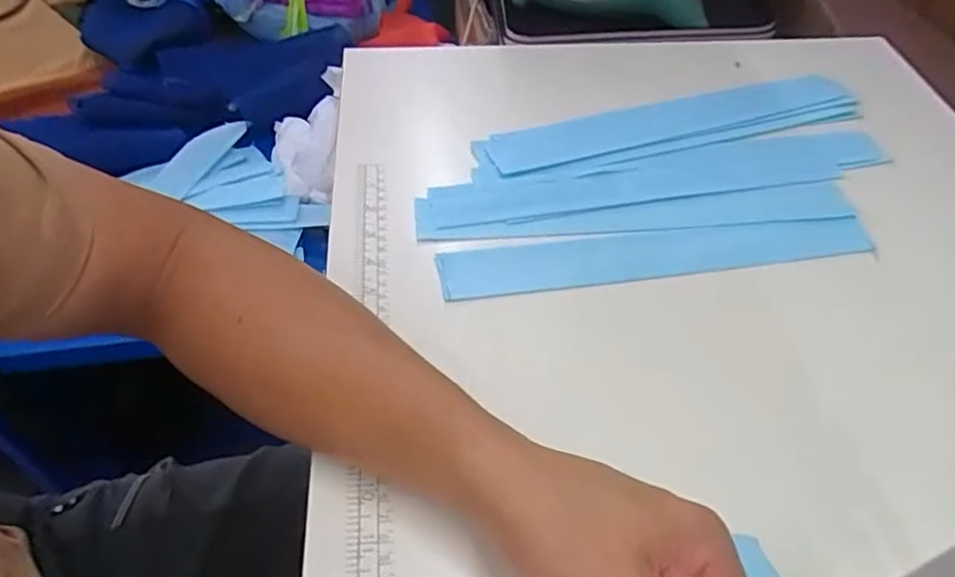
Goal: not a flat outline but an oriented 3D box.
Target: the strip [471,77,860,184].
[{"bbox_3d":[0.161,-0.133,0.522,0.338,0.008,0.065,-14,52,-14],"label":"strip"}]

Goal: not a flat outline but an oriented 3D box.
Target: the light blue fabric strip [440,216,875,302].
[{"bbox_3d":[0.125,-0.023,0.434,0.300,0.005,0.041,-6,50,-8],"label":"light blue fabric strip"}]

